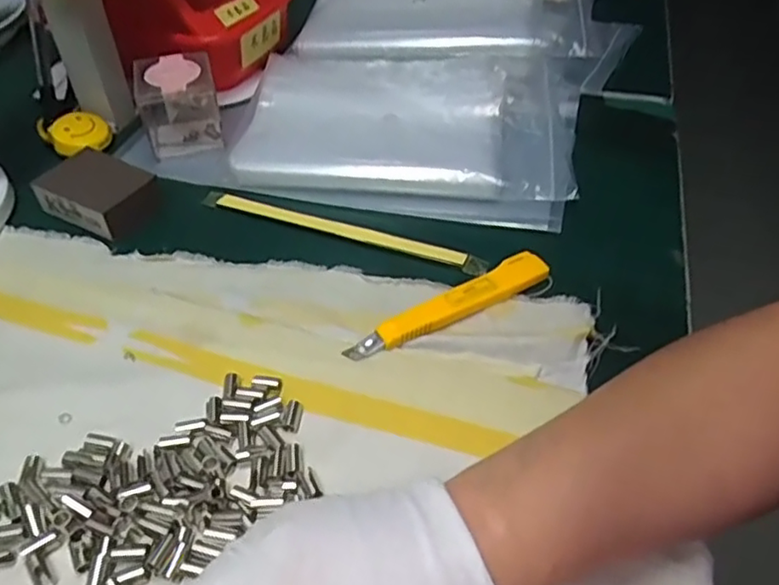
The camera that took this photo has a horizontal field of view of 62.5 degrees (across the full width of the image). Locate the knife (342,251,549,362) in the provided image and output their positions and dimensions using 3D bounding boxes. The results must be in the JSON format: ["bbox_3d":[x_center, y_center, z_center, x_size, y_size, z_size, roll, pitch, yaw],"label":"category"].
[{"bbox_3d":[0.037,0.008,0.367,0.131,0.010,0.019,-25,51,-23],"label":"knife"}]

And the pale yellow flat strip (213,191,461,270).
[{"bbox_3d":[-0.035,-0.045,0.419,0.176,0.004,0.013,17,48,16],"label":"pale yellow flat strip"}]

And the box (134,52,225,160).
[{"bbox_3d":[-0.157,-0.145,0.480,0.057,0.043,0.059,-11,47,-11],"label":"box"}]

